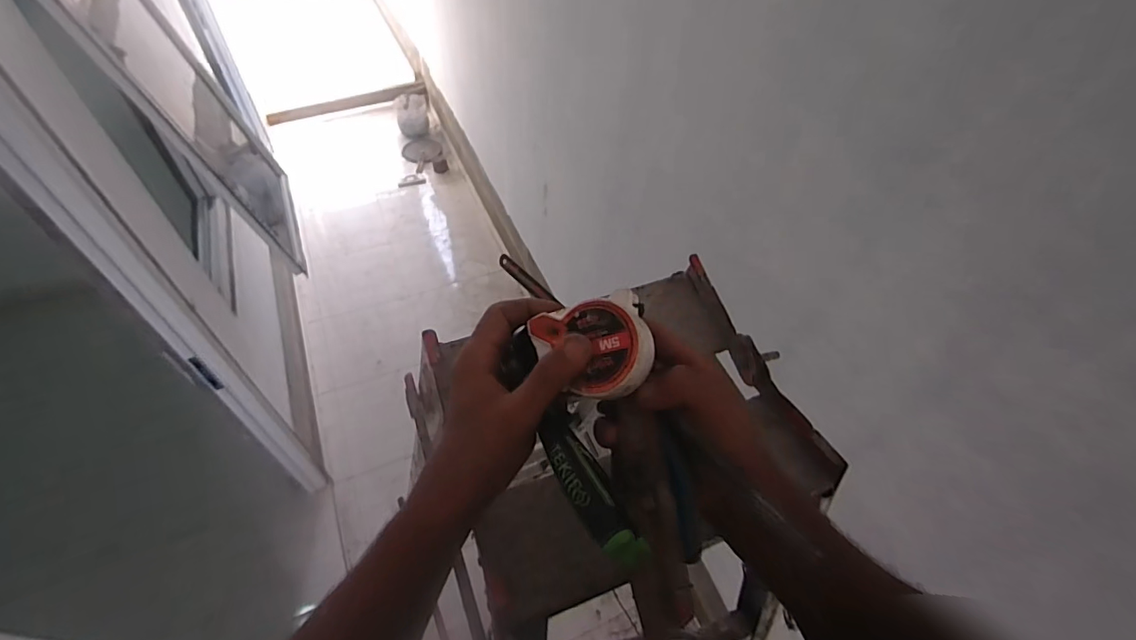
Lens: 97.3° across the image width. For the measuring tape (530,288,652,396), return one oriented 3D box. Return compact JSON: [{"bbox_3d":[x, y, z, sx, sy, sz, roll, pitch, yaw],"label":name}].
[{"bbox_3d":[0.020,0.020,0.327,0.072,0.035,0.060,-22,71,23],"label":"measuring tape"}]

